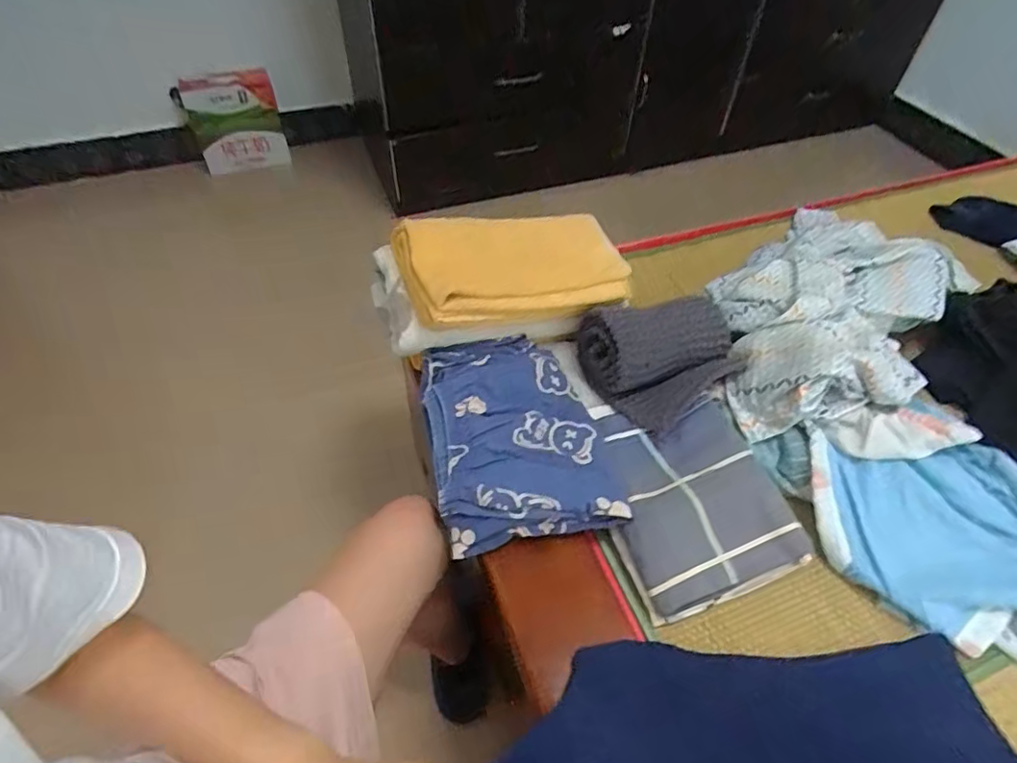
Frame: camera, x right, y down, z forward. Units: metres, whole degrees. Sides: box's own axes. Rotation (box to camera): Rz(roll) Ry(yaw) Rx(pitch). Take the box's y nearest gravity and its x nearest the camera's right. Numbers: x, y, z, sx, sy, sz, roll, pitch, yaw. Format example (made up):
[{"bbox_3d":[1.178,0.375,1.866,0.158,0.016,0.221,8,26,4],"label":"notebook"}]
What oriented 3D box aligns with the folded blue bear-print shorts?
[{"bbox_3d":[0.007,0.059,0.708,0.202,0.053,0.270,-8,51,-9],"label":"folded blue bear-print shorts"}]

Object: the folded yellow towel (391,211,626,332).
[{"bbox_3d":[0.015,-0.159,0.774,0.324,0.105,0.131,-9,49,-30],"label":"folded yellow towel"}]

